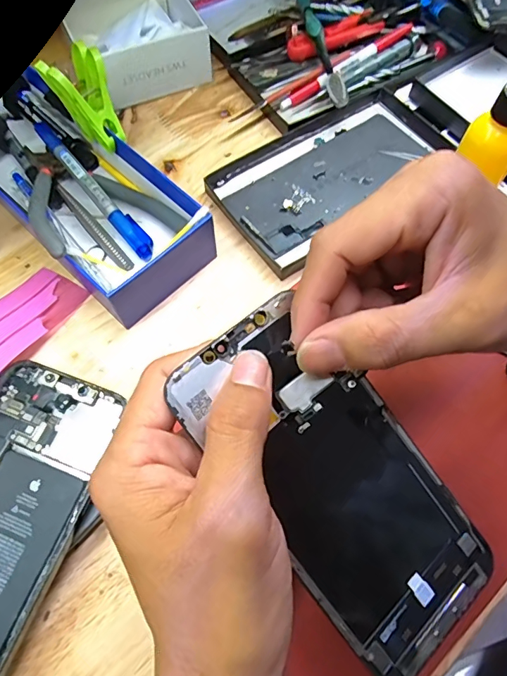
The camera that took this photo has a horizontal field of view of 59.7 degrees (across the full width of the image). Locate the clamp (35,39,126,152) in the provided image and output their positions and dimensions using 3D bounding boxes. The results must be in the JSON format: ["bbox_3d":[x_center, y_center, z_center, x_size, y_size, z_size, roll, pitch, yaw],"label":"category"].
[{"bbox_3d":[-0.106,-0.155,0.287,0.035,0.058,0.023,-42,43,-12],"label":"clamp"}]

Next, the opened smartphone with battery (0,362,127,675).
[{"bbox_3d":[-0.128,0.092,0.218,0.076,0.004,0.157,19,67,8],"label":"opened smartphone with battery"}]

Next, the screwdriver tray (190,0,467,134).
[{"bbox_3d":[0.047,-0.282,0.392,0.184,0.034,0.205,-35,72,-15],"label":"screwdriver tray"}]

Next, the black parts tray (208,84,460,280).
[{"bbox_3d":[0.056,-0.127,0.333,0.170,0.016,0.094,-35,72,-15],"label":"black parts tray"}]

